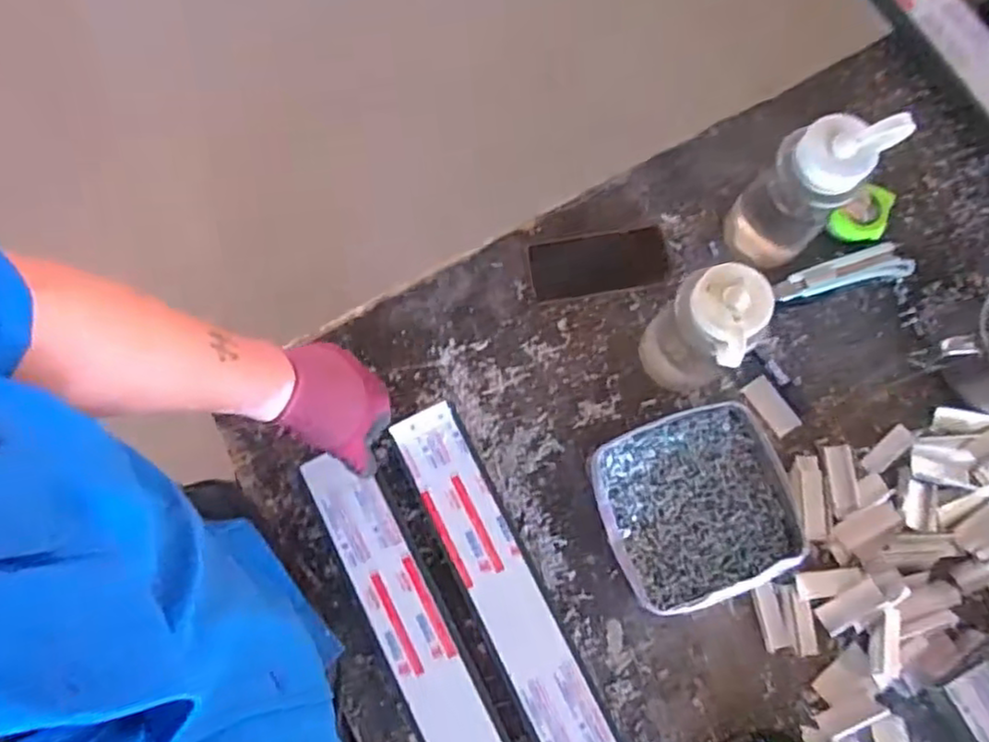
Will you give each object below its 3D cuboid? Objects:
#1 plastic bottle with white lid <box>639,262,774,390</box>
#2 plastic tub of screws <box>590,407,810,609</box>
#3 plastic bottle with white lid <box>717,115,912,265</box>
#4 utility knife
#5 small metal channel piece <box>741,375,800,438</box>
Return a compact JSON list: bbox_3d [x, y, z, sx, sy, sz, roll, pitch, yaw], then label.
[{"bbox_3d":[0.198,-0.036,0.686,0.079,0.197,0.078,0,75,1],"label":"plastic bottle with white lid"},{"bbox_3d":[0.216,0.141,0.731,0.207,0.042,0.187,-18,76,-4],"label":"plastic tub of screws"},{"bbox_3d":[0.318,-0.190,0.717,0.089,0.208,0.093,0,77,0],"label":"plastic bottle with white lid"},{"bbox_3d":[0.403,-0.115,0.808,0.158,0.026,0.039,-10,75,-2],"label":"utility knife"},{"bbox_3d":[0.313,0.040,0.779,0.035,0.006,0.069,-34,77,-8],"label":"small metal channel piece"}]

